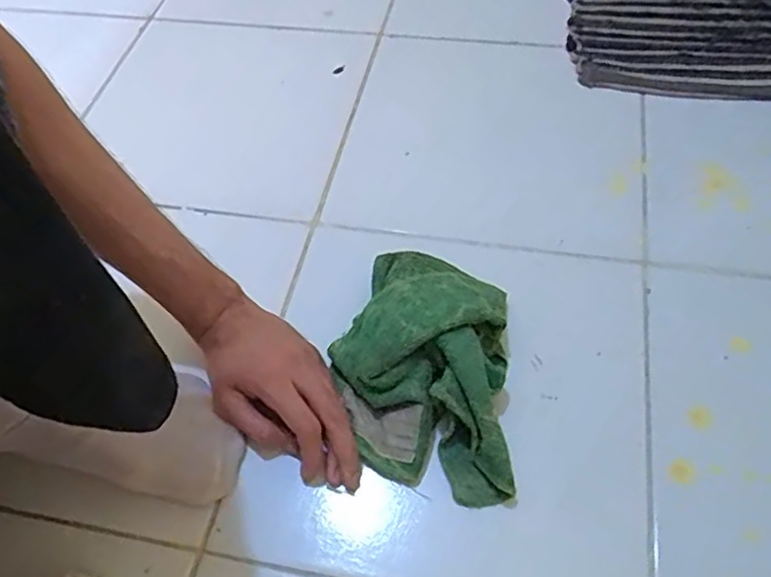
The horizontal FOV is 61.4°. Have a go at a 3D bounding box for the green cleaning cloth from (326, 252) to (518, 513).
[{"bbox_3d":[0.019,0.054,0.495,0.148,0.054,0.197,1,56,5],"label":"green cleaning cloth"}]

